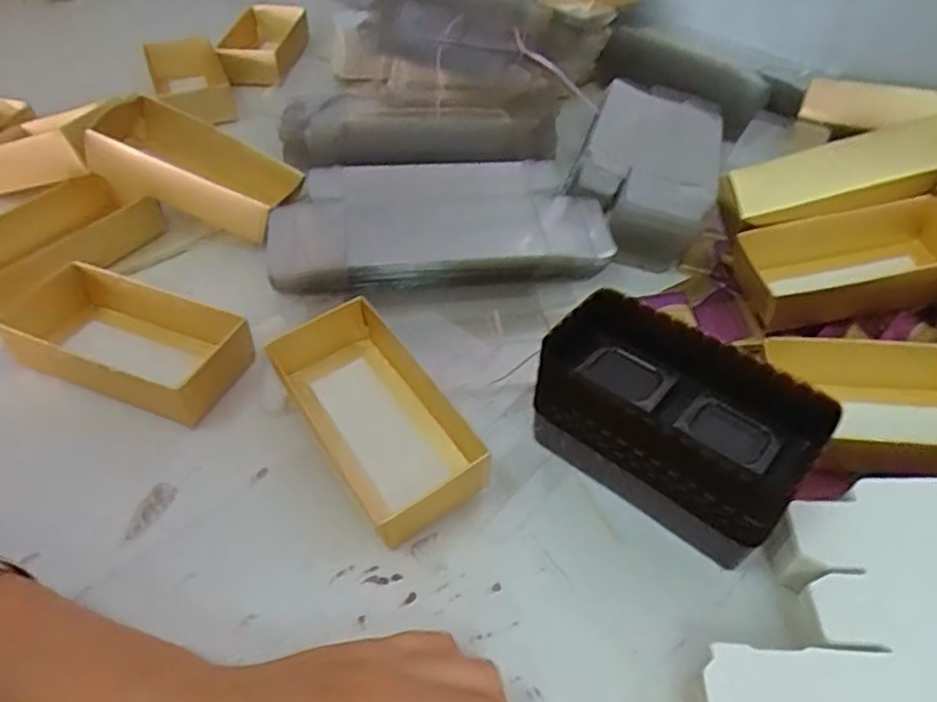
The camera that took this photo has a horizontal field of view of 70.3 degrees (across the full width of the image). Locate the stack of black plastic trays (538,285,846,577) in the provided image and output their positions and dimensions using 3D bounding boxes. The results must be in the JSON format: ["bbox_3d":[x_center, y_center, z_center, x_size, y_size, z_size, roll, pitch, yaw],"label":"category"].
[{"bbox_3d":[0.087,0.033,0.298,0.117,0.060,0.064,31,52,26],"label":"stack of black plastic trays"}]

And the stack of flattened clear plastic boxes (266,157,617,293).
[{"bbox_3d":[-0.018,-0.082,0.412,0.205,0.021,0.086,-3,65,-8],"label":"stack of flattened clear plastic boxes"}]

